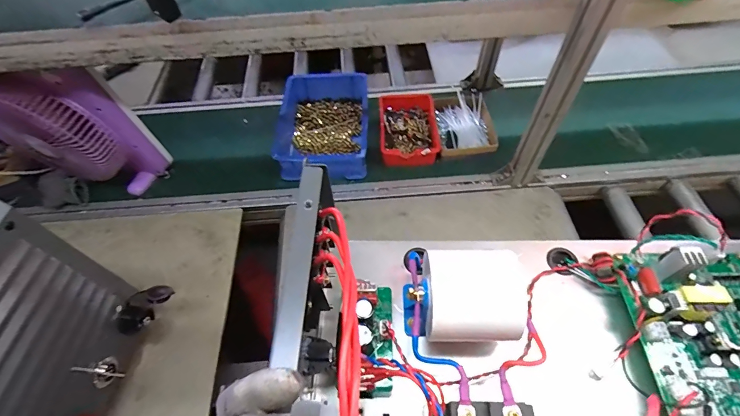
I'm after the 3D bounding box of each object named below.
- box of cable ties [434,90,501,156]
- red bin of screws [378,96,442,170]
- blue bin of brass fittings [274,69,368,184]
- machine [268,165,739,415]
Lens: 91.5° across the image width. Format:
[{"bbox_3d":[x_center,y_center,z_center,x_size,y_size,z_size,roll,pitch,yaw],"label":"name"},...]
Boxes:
[{"bbox_3d":[0.232,-0.204,0.908,0.142,0.057,0.202,-5,55,-2],"label":"box of cable ties"},{"bbox_3d":[0.093,-0.191,0.900,0.138,0.067,0.222,-2,55,0],"label":"red bin of screws"},{"bbox_3d":[-0.117,-0.202,0.905,0.219,0.109,0.308,-1,55,1],"label":"blue bin of brass fittings"},{"bbox_3d":[0.192,0.102,0.254,0.471,0.146,0.251,2,55,3],"label":"machine"}]

